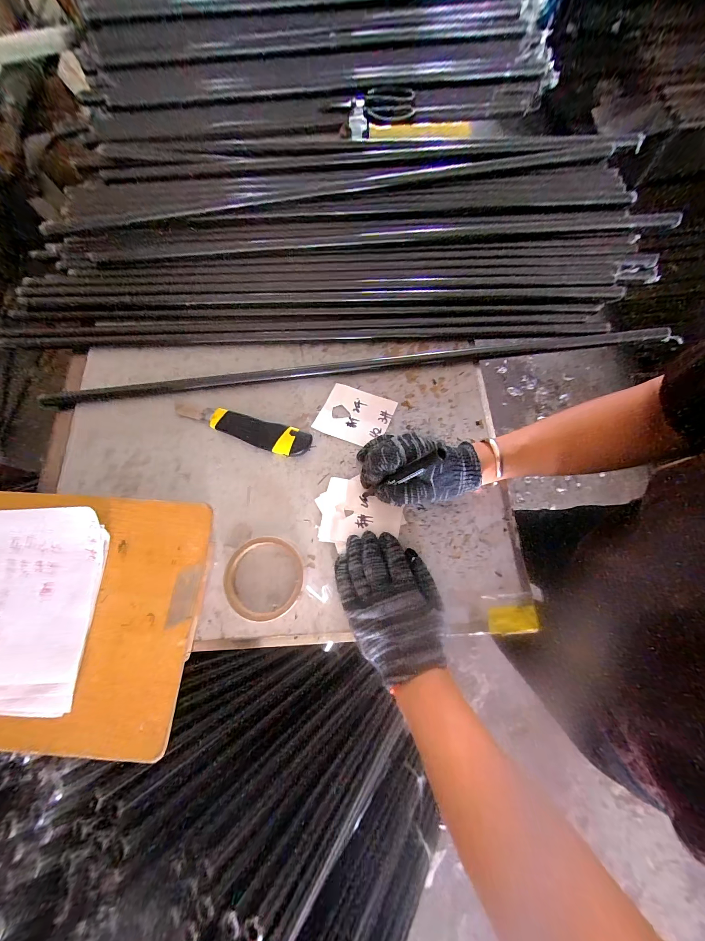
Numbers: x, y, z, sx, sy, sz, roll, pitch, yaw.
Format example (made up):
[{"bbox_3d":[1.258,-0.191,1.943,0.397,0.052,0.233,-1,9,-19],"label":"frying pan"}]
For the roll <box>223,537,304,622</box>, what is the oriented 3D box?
[{"bbox_3d":[-0.104,0.124,0.362,0.091,0.017,0.089,0,76,0],"label":"roll"}]

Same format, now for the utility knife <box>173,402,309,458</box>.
[{"bbox_3d":[-0.149,-0.062,0.419,0.190,0.014,0.040,19,77,4],"label":"utility knife"}]

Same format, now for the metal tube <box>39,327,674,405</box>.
[{"bbox_3d":[0.013,-0.150,0.439,0.877,0.021,0.019,-6,76,-2],"label":"metal tube"}]

